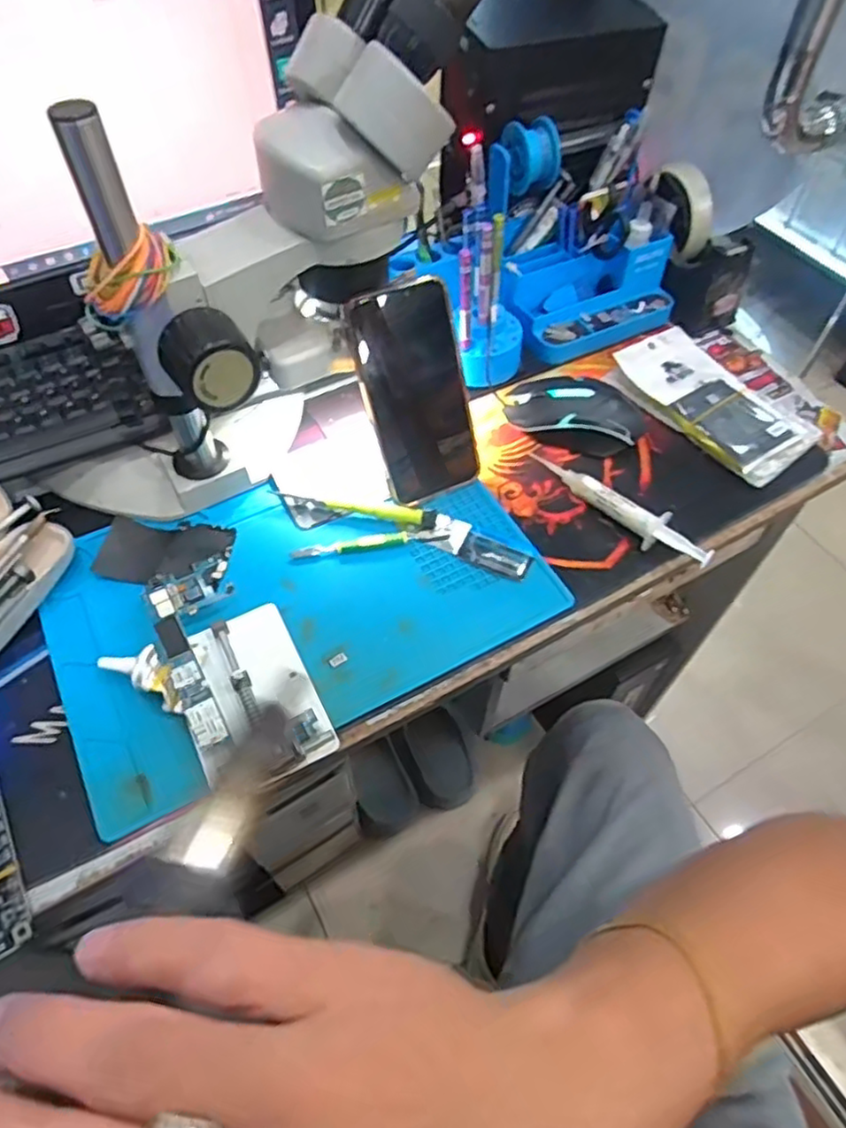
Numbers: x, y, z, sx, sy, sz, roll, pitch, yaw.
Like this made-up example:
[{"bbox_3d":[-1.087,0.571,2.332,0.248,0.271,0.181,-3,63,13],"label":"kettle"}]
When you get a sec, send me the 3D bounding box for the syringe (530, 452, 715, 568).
[{"bbox_3d":[0.151,-0.045,0.533,0.162,0.025,0.022,37,63,22],"label":"syringe"}]

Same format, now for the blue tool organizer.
[{"bbox_3d":[0.118,-0.282,0.609,0.259,0.135,0.141,-22,59,-15],"label":"blue tool organizer"}]

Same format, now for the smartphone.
[{"bbox_3d":[-0.005,-0.126,0.510,0.078,0.156,0.016,-21,25,-10],"label":"smartphone"}]

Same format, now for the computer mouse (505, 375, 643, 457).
[{"bbox_3d":[0.130,-0.131,0.578,0.121,0.039,0.059,16,57,10],"label":"computer mouse"}]

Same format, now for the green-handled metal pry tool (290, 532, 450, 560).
[{"bbox_3d":[-0.040,-0.015,0.513,0.118,0.006,0.011,-7,56,-6],"label":"green-handled metal pry tool"}]

